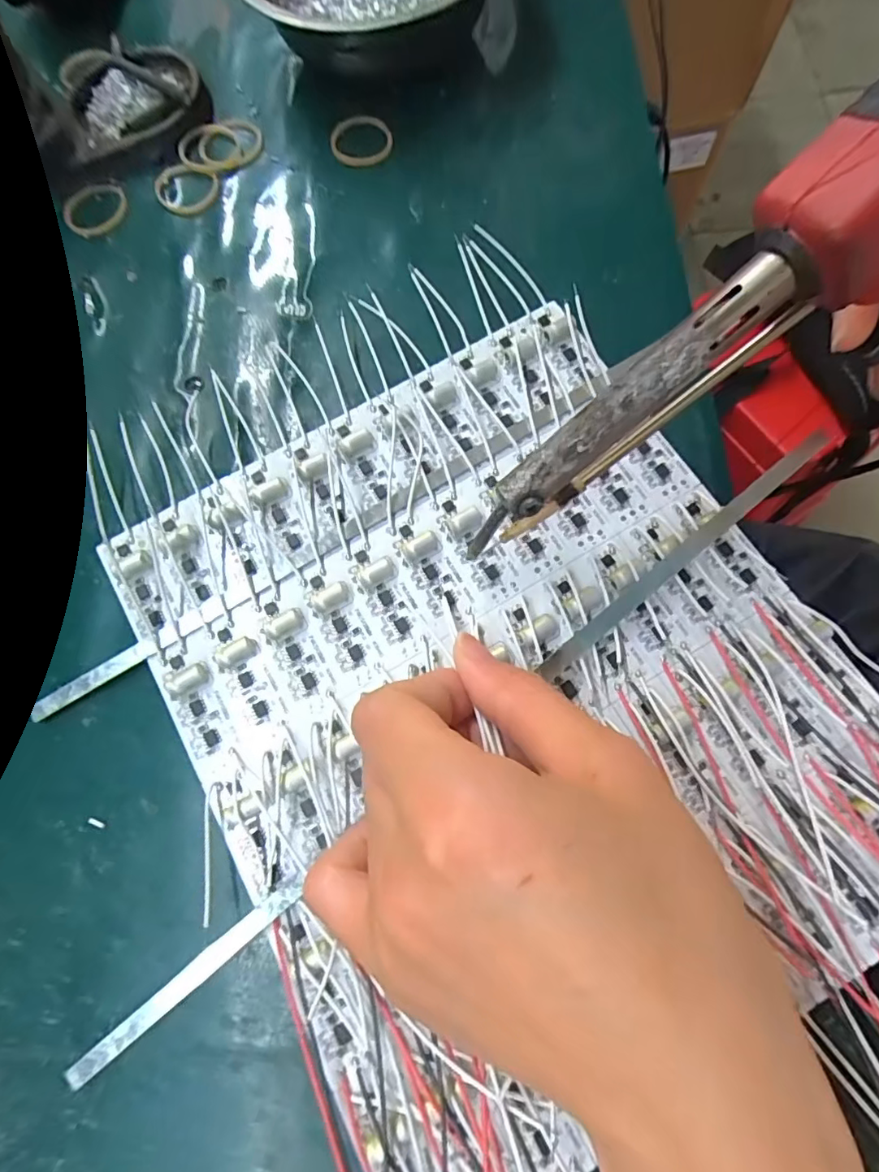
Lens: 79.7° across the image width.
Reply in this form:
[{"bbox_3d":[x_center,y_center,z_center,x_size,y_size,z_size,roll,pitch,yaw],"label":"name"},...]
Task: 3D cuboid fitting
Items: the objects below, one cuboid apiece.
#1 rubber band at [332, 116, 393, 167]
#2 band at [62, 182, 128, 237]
[{"bbox_3d":[-0.037,-0.210,0.249,0.030,0.005,0.031,1,72,3],"label":"rubber band"},{"bbox_3d":[-0.161,-0.178,0.246,0.030,0.004,0.029,-1,72,2],"label":"band"}]

